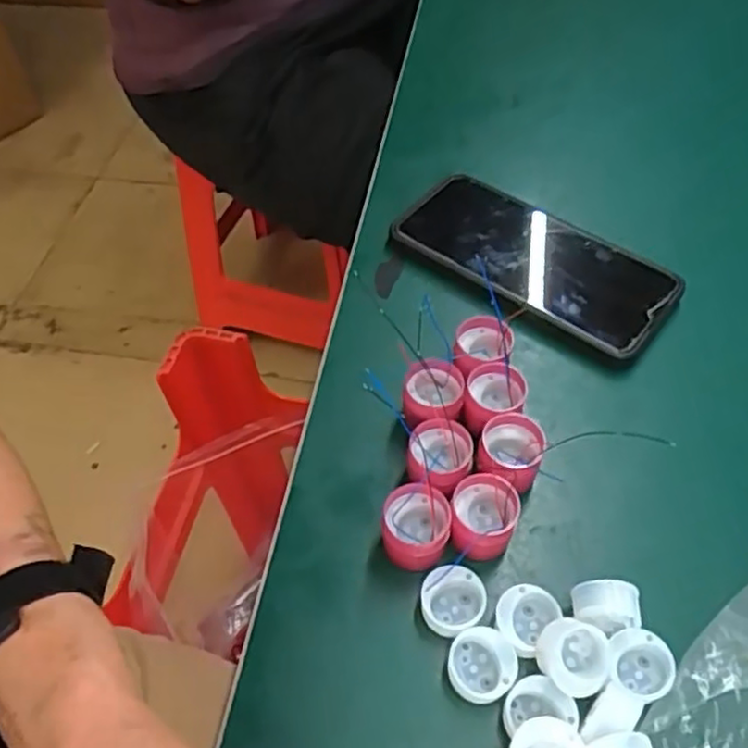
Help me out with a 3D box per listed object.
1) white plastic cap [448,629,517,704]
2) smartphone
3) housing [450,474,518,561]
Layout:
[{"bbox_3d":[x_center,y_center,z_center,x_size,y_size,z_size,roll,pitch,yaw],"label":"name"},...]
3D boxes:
[{"bbox_3d":[0.044,0.119,0.284,0.027,0.015,0.027,-1,54,2],"label":"white plastic cap"},{"bbox_3d":[0.094,-0.071,0.420,0.167,0.013,0.080,32,62,23],"label":"smartphone"},{"bbox_3d":[0.049,0.066,0.313,0.029,0.033,0.031,0,54,3],"label":"housing"}]

